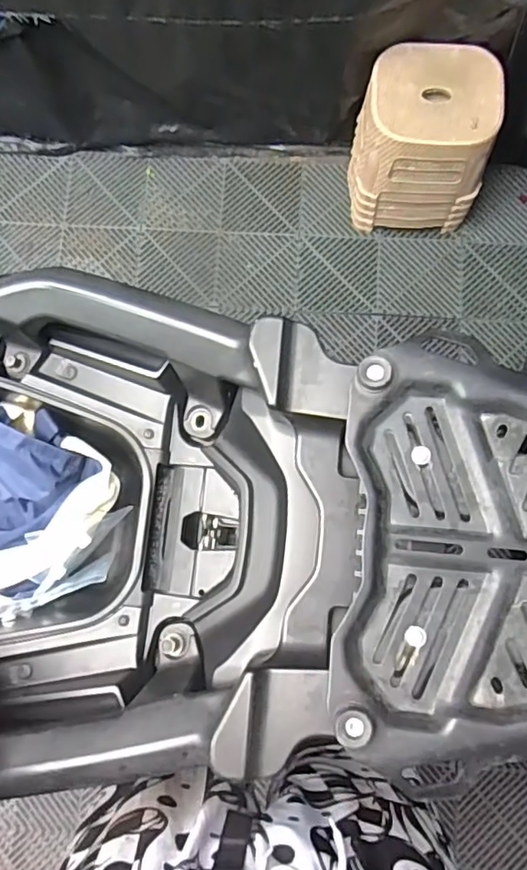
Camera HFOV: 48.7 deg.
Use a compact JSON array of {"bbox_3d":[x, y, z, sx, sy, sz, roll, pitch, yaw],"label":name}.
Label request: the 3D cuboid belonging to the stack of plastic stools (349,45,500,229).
[{"bbox_3d":[0.342,-0.638,1.295,0.278,0.313,0.223,4,81,4],"label":"stack of plastic stools"}]

